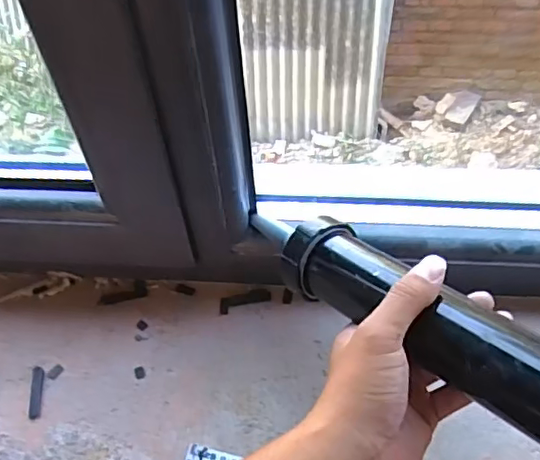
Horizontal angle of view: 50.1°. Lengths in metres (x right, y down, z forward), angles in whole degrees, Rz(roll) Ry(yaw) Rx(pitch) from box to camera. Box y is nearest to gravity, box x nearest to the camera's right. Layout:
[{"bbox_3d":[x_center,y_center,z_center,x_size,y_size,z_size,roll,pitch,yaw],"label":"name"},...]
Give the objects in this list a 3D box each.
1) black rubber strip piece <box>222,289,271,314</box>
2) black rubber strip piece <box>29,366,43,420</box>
[{"bbox_3d":[-0.023,0.064,0.534,0.047,0.004,0.016,-16,53,-8],"label":"black rubber strip piece"},{"bbox_3d":[-0.197,0.137,0.487,0.009,0.004,0.045,-1,59,-12],"label":"black rubber strip piece"}]

